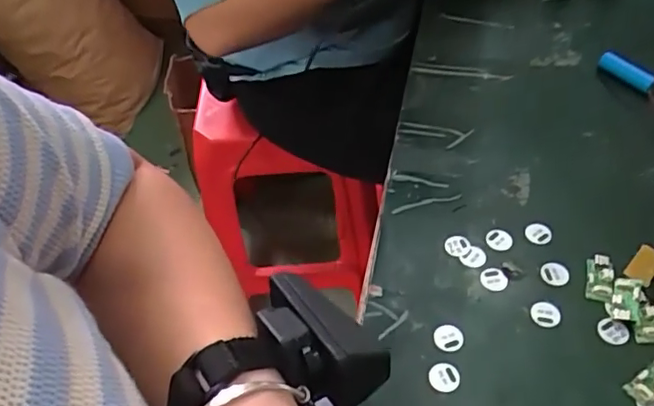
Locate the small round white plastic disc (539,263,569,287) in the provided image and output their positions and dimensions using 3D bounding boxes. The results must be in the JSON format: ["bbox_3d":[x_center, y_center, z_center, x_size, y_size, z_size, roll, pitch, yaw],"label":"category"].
[{"bbox_3d":[0.148,0.046,0.374,0.018,0.004,0.017,0,60,0],"label":"small round white plastic disc"}]

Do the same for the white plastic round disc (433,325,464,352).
[{"bbox_3d":[0.073,0.081,0.347,0.017,0.004,0.016,-3,57,5],"label":"white plastic round disc"}]

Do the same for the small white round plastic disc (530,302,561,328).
[{"bbox_3d":[0.136,0.068,0.357,0.017,0.004,0.016,-1,48,1],"label":"small white round plastic disc"}]

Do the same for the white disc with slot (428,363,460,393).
[{"bbox_3d":[0.067,0.099,0.330,0.017,0.004,0.016,-1,48,1],"label":"white disc with slot"}]

